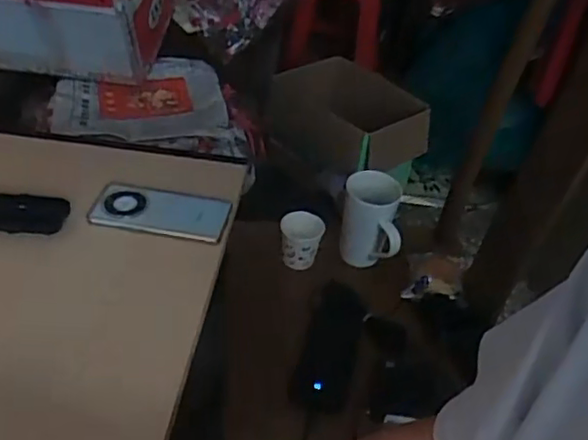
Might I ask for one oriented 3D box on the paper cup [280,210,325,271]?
[{"bbox_3d":[0.011,0.032,0.992,0.066,0.072,0.061,4,40,-4],"label":"paper cup"}]

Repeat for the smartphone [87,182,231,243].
[{"bbox_3d":[-0.165,-0.013,0.766,0.164,0.012,0.083,9,40,2],"label":"smartphone"}]

